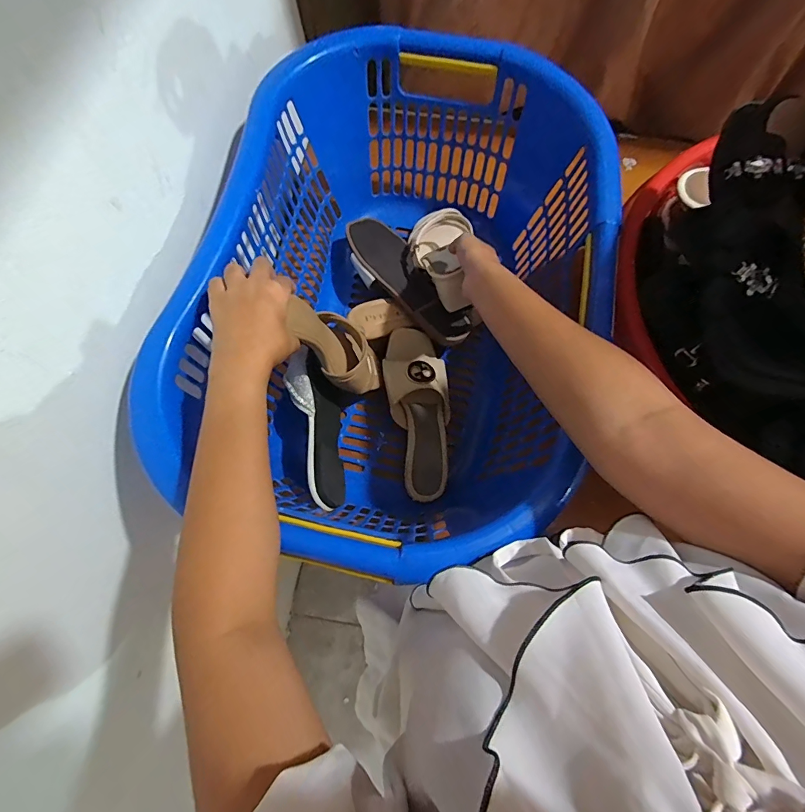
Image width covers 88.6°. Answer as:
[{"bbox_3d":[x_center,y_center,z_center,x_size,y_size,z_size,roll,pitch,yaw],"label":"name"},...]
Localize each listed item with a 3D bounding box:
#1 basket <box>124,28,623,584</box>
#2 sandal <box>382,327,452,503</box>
[{"bbox_3d":[0.004,-0.122,0.503,0.392,0.234,0.576,15,72,4],"label":"basket"},{"bbox_3d":[0.025,0.005,0.538,0.078,0.046,0.219,-8,72,-3],"label":"sandal"}]

